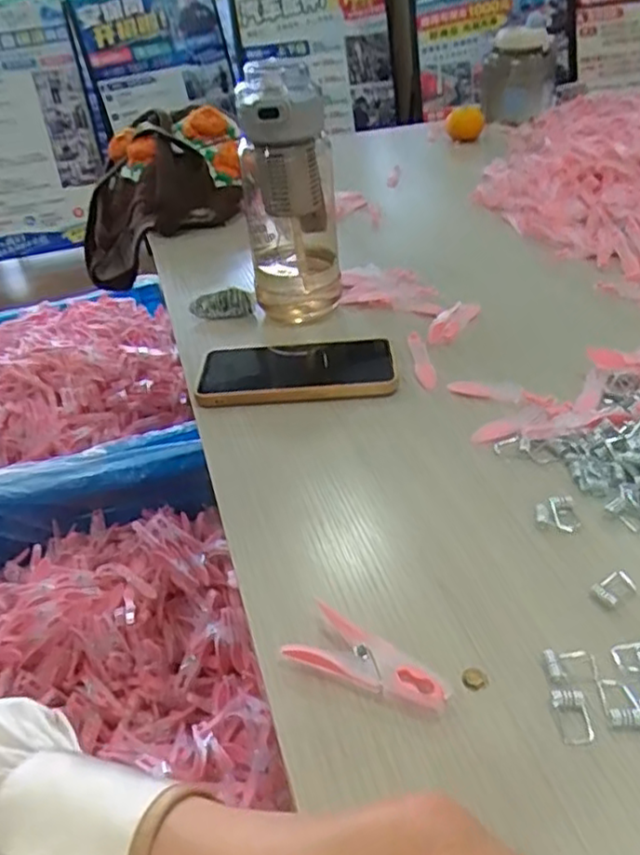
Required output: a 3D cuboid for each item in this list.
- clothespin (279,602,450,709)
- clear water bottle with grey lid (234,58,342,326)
[{"bbox_3d":[0.023,0.113,0.315,0.075,0.016,0.029,18,42,29],"label":"clothespin"},{"bbox_3d":[-0.027,-0.203,0.588,0.080,0.195,0.076,-5,36,1],"label":"clear water bottle with grey lid"}]

